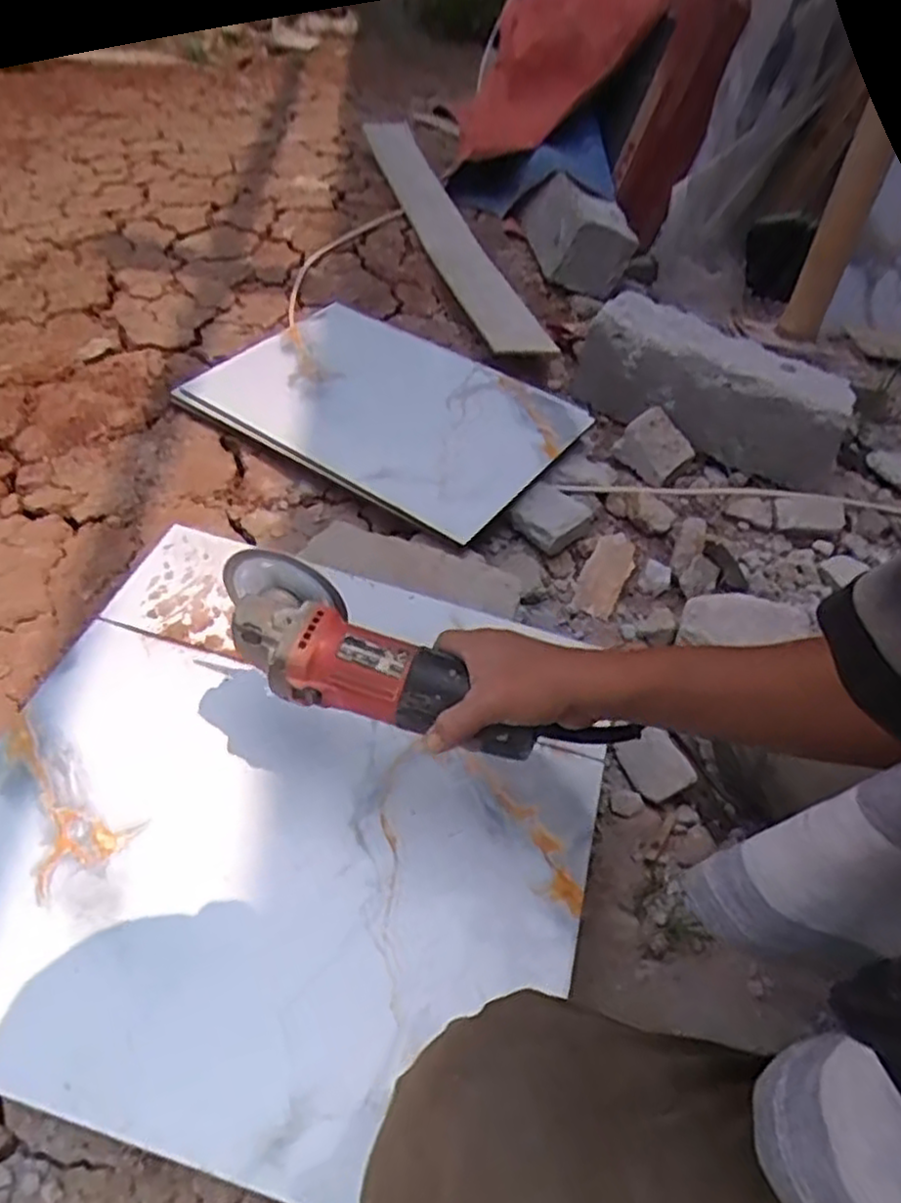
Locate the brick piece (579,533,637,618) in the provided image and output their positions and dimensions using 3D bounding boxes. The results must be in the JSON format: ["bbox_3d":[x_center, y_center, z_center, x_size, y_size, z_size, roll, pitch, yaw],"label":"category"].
[{"bbox_3d":[0.208,-0.037,0.987,0.054,0.017,0.140,21,53,15],"label":"brick piece"}]

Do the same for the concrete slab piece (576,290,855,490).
[{"bbox_3d":[0.416,-0.337,1.174,0.413,0.135,0.174,28,47,15],"label":"concrete slab piece"}]

